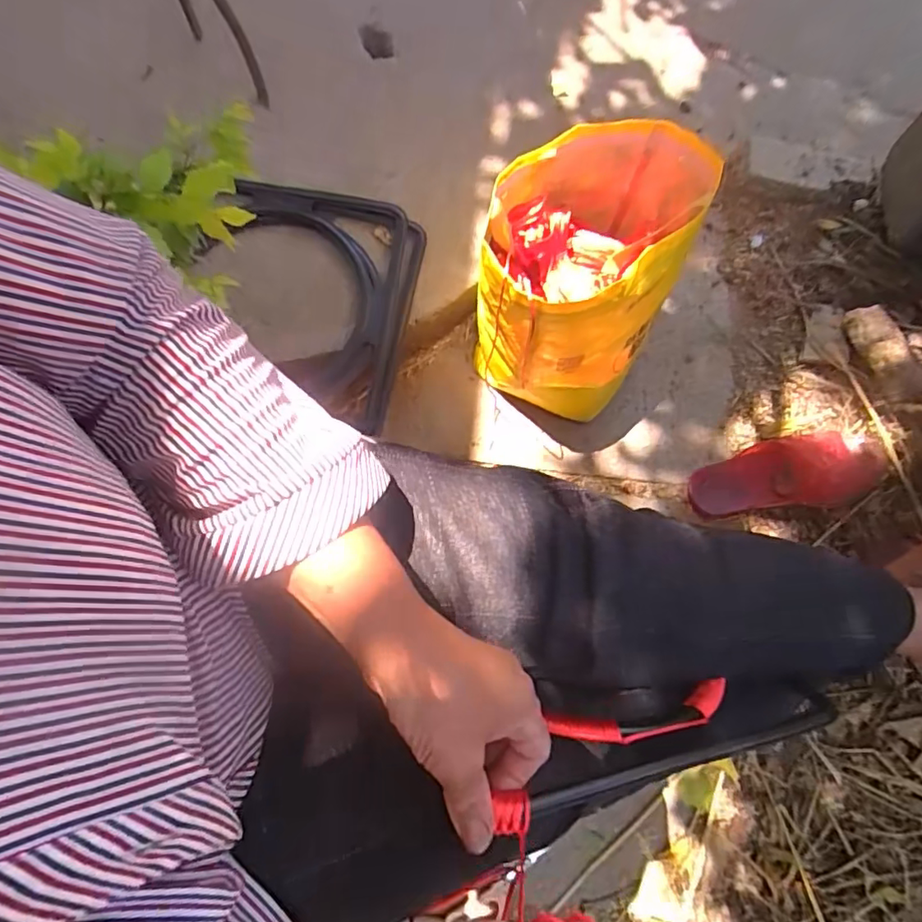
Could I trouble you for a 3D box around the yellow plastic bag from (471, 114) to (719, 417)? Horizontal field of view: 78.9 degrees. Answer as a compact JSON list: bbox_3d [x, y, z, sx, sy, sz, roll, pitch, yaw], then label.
[{"bbox_3d":[0.138,-0.216,0.692,0.201,0.272,0.265,24,73,4],"label":"yellow plastic bag"}]

